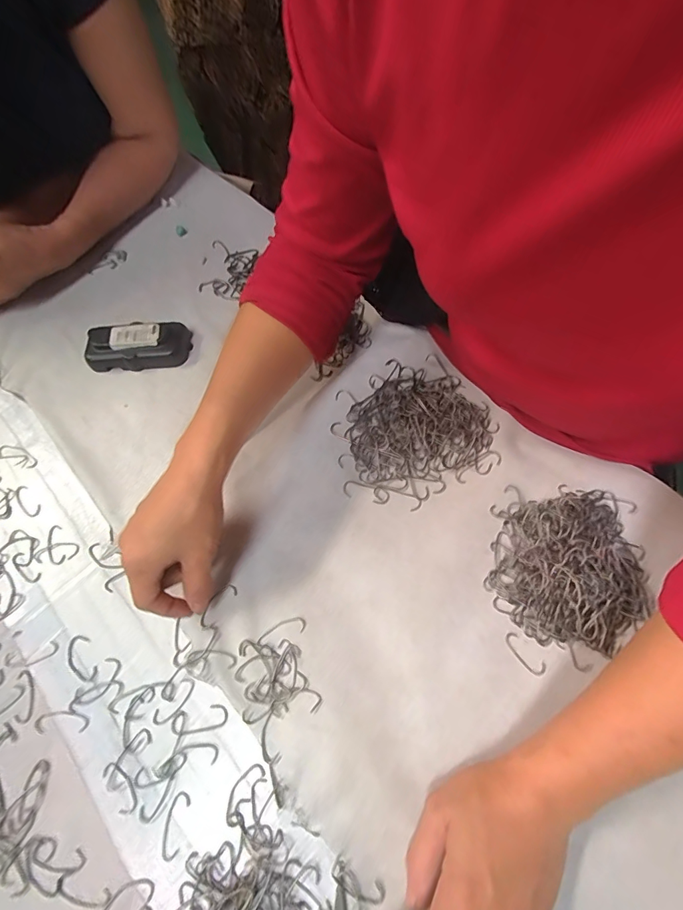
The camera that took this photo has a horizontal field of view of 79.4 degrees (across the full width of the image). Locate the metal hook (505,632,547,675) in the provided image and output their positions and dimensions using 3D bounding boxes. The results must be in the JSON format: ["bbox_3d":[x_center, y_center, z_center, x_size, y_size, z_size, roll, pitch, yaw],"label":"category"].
[{"bbox_3d":[0.139,0.151,0.312,0.013,0.004,0.035,-40,70,-15],"label":"metal hook"}]

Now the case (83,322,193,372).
[{"bbox_3d":[-0.221,-0.118,0.443,0.105,0.029,0.047,0,65,2],"label":"case"}]

